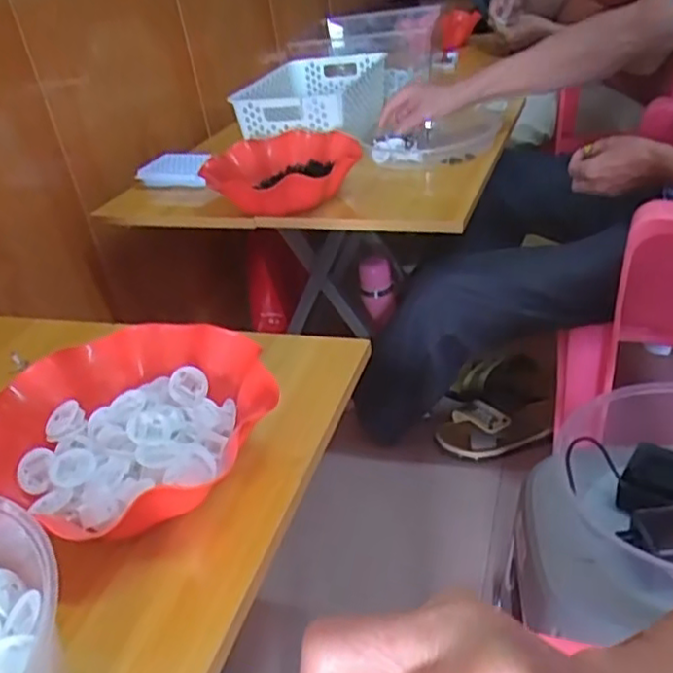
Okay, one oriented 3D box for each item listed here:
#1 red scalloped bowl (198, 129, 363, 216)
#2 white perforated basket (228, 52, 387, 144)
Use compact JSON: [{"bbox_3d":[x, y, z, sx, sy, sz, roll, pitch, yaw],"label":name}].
[{"bbox_3d":[-0.076,-0.220,0.941,0.208,0.084,0.200,-9,33,-2],"label":"red scalloped bowl"},{"bbox_3d":[-0.037,-0.415,1.137,0.224,0.078,0.307,-2,33,10],"label":"white perforated basket"}]

